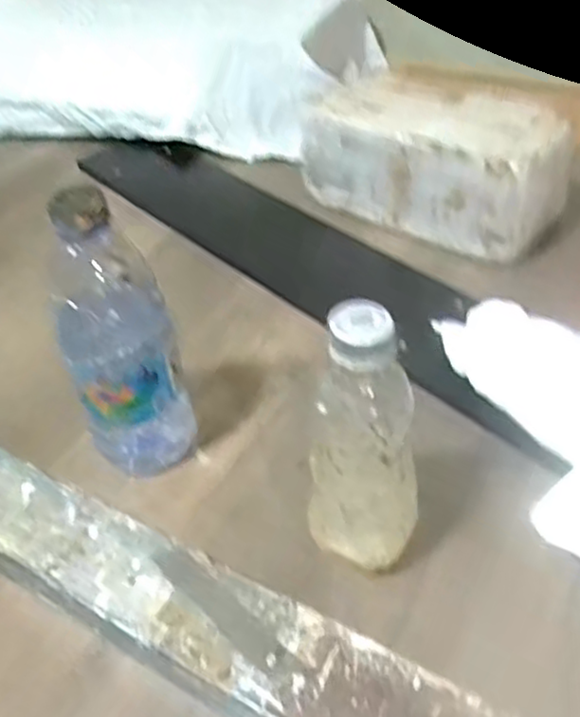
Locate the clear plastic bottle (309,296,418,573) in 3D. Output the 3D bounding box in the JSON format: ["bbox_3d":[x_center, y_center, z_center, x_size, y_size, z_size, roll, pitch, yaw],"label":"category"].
[{"bbox_3d":[0.036,0.053,0.378,0.059,0.167,0.046,0,42,8],"label":"clear plastic bottle"}]

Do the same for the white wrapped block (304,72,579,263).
[{"bbox_3d":[0.128,-0.179,0.644,0.228,0.088,0.108,28,52,32],"label":"white wrapped block"}]

